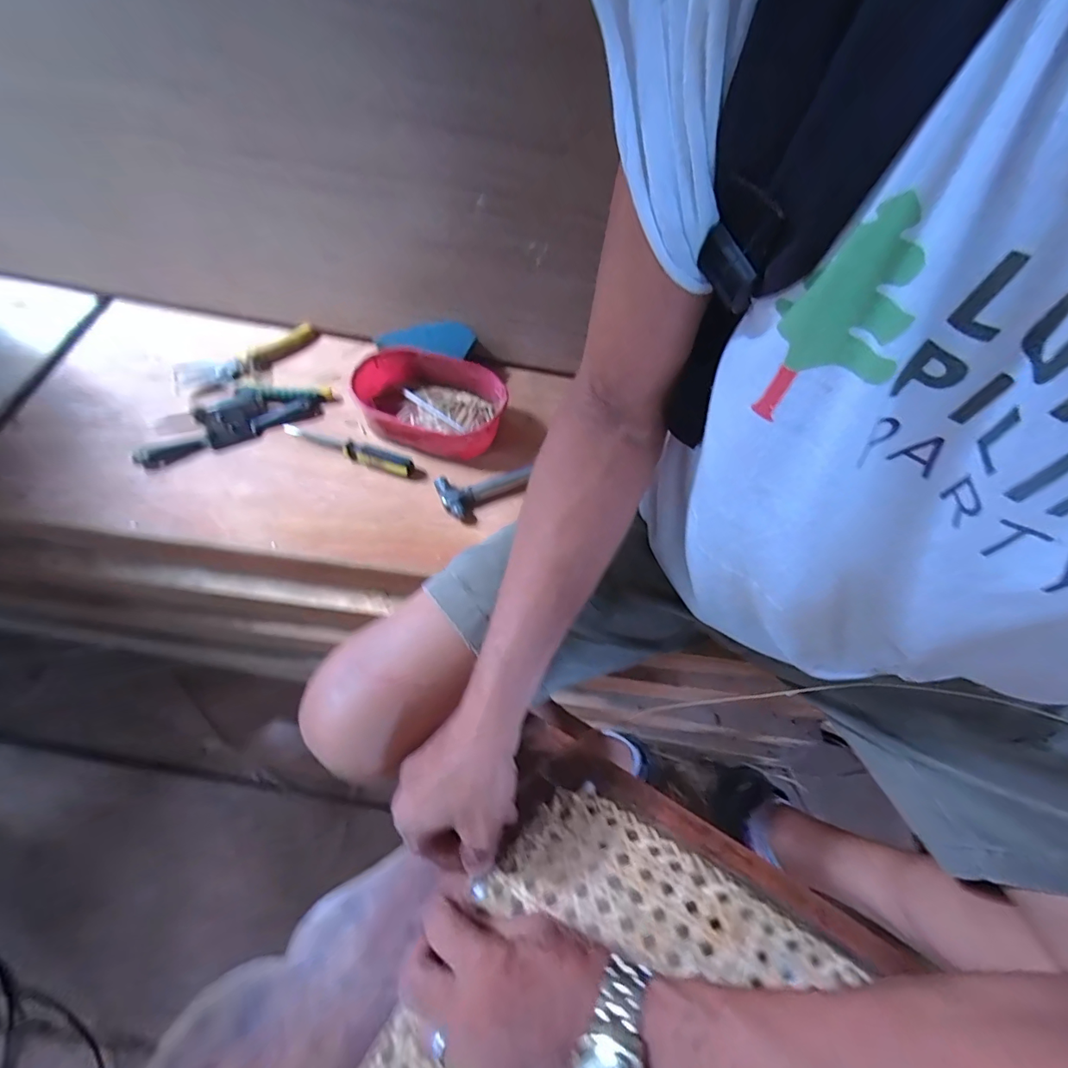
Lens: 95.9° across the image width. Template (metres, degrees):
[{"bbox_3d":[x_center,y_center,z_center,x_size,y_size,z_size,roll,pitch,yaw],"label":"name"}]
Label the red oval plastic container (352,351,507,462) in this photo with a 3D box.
[{"bbox_3d":[-0.131,-0.164,0.608,0.183,0.057,0.130,4,59,-5],"label":"red oval plastic container"}]

